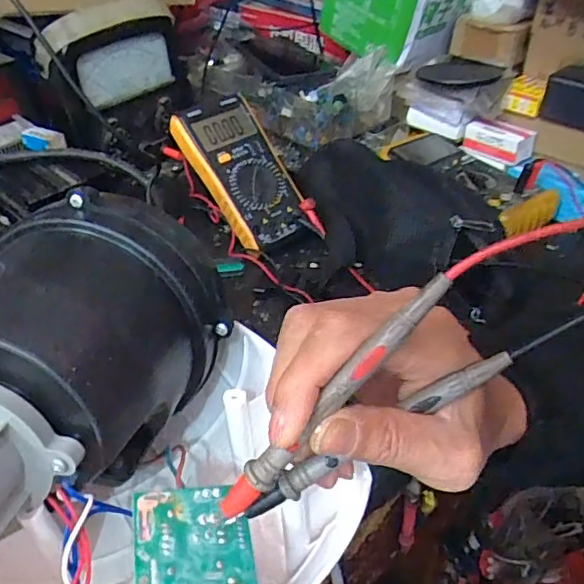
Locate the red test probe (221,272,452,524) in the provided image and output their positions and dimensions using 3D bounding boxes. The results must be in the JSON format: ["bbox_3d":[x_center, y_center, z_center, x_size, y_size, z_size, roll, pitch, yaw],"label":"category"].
[{"bbox_3d":[0.014,0.043,0.215,0.010,0.129,0.010,28,20,-38],"label":"red test probe"}]

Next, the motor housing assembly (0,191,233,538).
[{"bbox_3d":[-0.122,0.052,0.261,0.102,0.098,0.248,12,40,18],"label":"motor housing assembly"}]

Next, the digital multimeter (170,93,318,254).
[{"bbox_3d":[-0.045,-0.122,0.587,0.087,0.027,0.169,-31,84,-22],"label":"digital multimeter"}]

